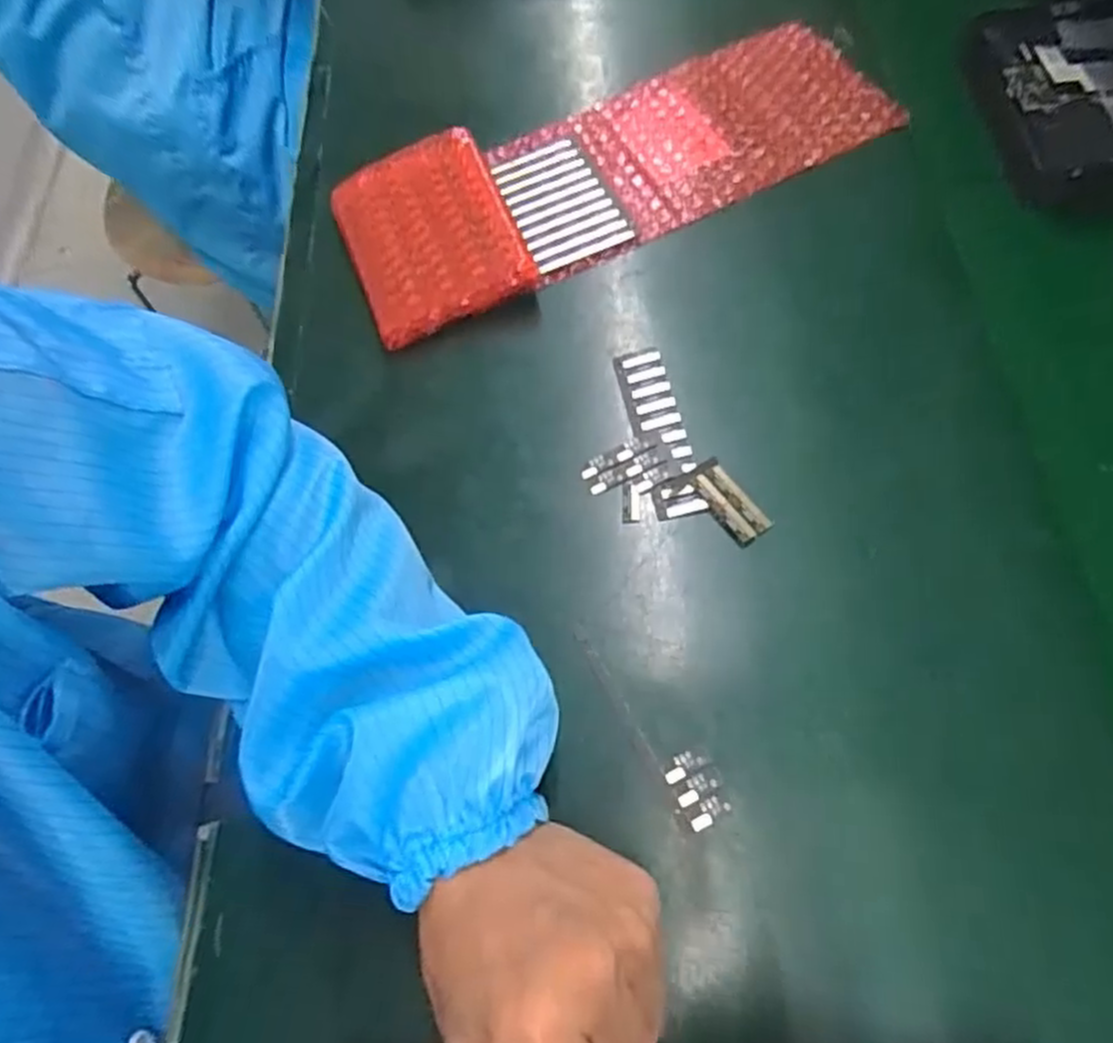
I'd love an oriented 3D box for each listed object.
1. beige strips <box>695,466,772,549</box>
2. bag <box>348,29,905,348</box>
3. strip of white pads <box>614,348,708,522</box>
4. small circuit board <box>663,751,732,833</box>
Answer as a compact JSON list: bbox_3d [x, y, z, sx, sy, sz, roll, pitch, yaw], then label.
[{"bbox_3d":[0.082,-0.008,0.360,0.019,0.004,0.041,-33,67,-11],"label":"beige strips"},{"bbox_3d":[0.036,-0.217,0.462,0.338,0.034,0.117,-26,66,-8],"label":"bag"},{"bbox_3d":[0.051,-0.046,0.381,0.025,0.004,0.096,-15,64,5],"label":"strip of white pads"},{"bbox_3d":[0.057,0.108,0.309,0.019,0.004,0.029,-27,66,-8],"label":"small circuit board"}]

